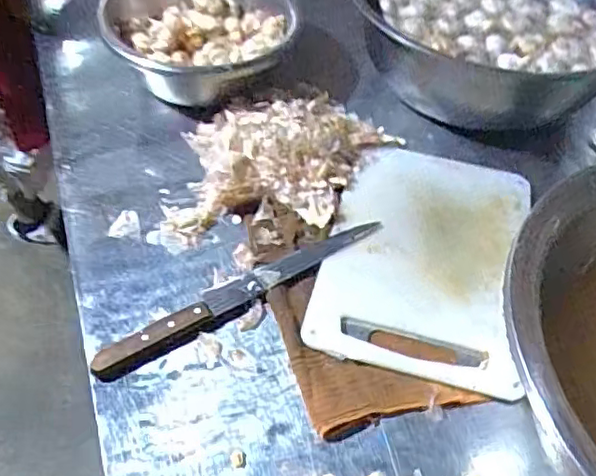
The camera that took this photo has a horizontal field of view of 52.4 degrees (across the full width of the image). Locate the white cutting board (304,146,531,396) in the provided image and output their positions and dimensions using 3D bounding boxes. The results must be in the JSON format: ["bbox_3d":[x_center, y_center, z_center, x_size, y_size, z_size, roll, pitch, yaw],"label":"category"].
[{"bbox_3d":[0.157,0.008,0.734,0.222,0.017,0.350,14,51,8],"label":"white cutting board"}]

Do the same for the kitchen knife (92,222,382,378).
[{"bbox_3d":[-0.061,0.055,0.684,0.355,0.016,0.036,-26,56,-22],"label":"kitchen knife"}]

